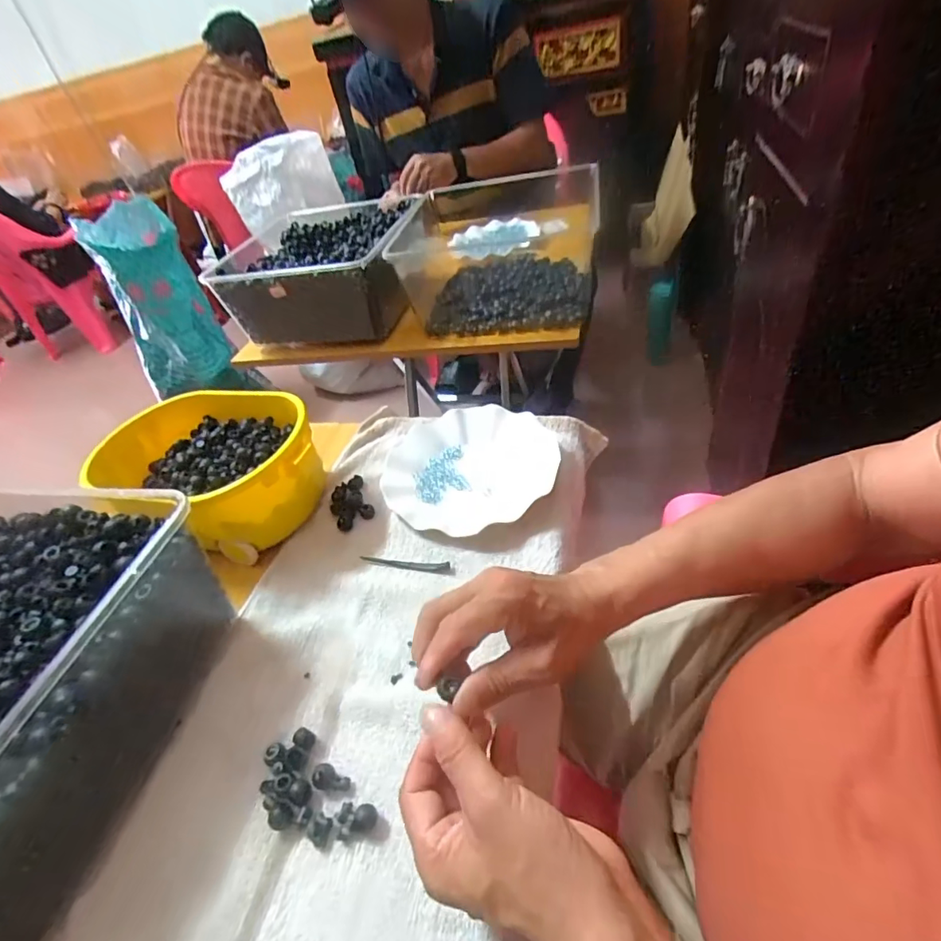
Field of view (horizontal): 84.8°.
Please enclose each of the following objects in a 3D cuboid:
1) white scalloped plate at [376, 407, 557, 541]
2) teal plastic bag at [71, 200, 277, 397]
[{"bbox_3d":[0.001,-0.005,0.554,0.186,0.028,0.181,-12,42,3],"label":"white scalloped plate"},{"bbox_3d":[-0.909,-0.464,1.545,0.275,0.532,0.401,-32,44,-18],"label":"teal plastic bag"}]

